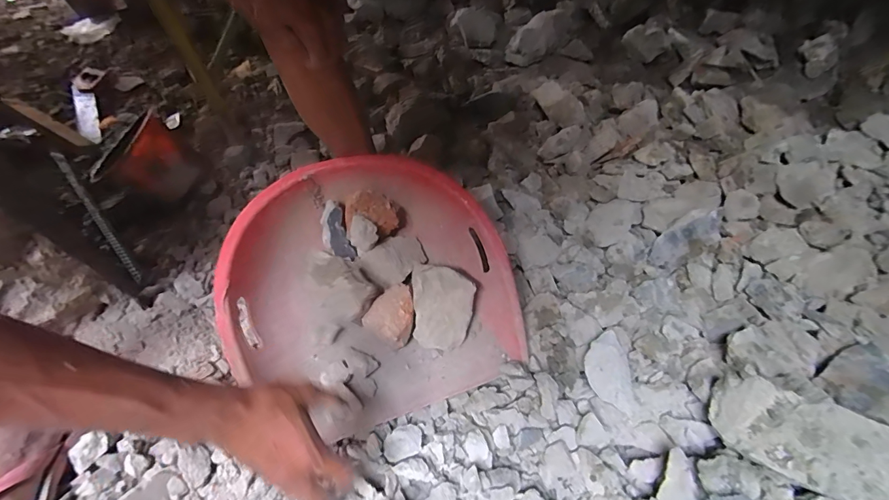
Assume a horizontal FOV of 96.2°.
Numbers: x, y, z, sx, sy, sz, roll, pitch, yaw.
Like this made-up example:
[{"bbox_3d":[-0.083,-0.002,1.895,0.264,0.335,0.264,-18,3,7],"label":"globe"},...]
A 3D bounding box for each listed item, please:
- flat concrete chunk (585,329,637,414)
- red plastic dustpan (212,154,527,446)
[{"bbox_3d":[0.241,0.179,0.588,0.057,0.049,0.118,-8,52,0],"label":"flat concrete chunk"},{"bbox_3d":[-0.113,0.049,0.630,0.412,0.185,0.372,-22,54,-11],"label":"red plastic dustpan"}]

